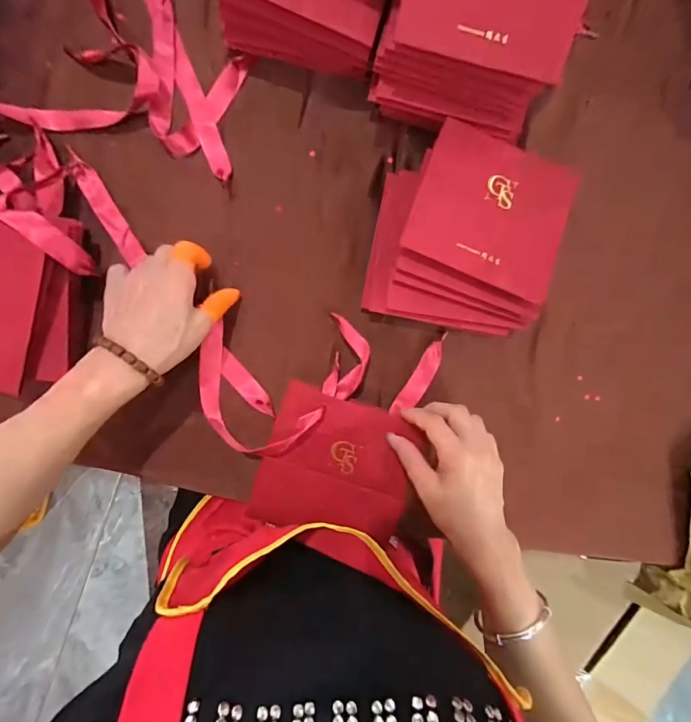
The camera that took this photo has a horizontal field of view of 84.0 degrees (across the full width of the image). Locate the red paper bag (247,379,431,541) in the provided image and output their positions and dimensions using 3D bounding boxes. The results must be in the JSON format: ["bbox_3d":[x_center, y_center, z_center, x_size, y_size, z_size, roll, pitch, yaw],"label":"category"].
[{"bbox_3d":[-0.007,0.101,0.352,0.136,0.013,0.131,16,99,-3],"label":"red paper bag"}]

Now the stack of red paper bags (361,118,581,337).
[{"bbox_3d":[0.115,-0.120,0.362,0.166,0.048,0.178,14,90,-3],"label":"stack of red paper bags"}]

